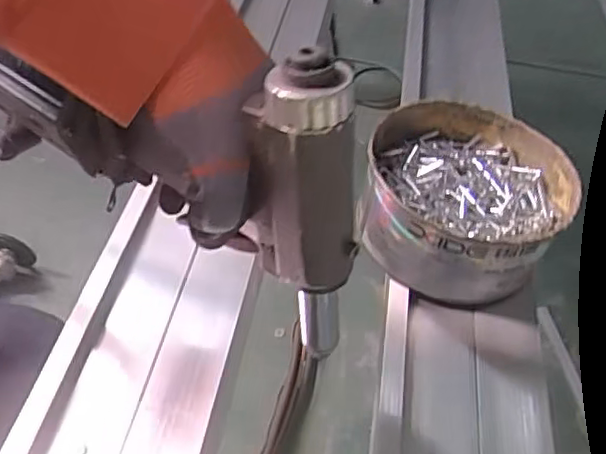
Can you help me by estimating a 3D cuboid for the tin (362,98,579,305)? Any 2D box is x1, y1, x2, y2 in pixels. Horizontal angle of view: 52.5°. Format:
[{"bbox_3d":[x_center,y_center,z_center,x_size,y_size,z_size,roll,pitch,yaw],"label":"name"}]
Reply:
[{"bbox_3d":[0.137,-0.023,0.510,0.153,0.075,0.159,2,47,-2],"label":"tin"}]

